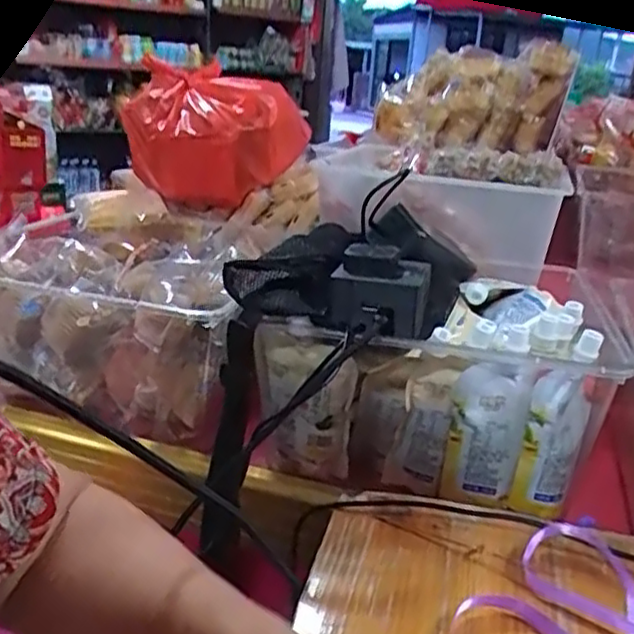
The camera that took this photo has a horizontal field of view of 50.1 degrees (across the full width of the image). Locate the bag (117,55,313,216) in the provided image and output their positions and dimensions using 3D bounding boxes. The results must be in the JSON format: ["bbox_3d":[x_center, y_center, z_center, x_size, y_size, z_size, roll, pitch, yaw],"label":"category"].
[{"bbox_3d":[-0.133,-0.219,0.871,0.179,0.170,0.183,10,20,15],"label":"bag"}]

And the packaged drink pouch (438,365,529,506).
[{"bbox_3d":[0.130,0.092,0.529,0.055,0.108,0.029,6,20,12],"label":"packaged drink pouch"}]

